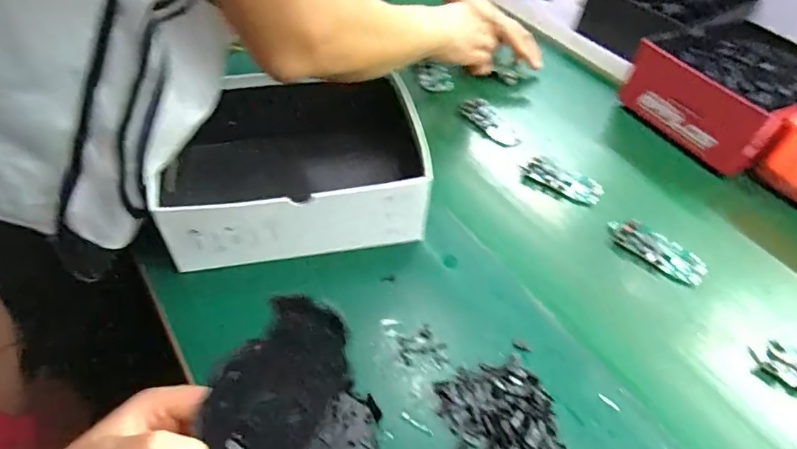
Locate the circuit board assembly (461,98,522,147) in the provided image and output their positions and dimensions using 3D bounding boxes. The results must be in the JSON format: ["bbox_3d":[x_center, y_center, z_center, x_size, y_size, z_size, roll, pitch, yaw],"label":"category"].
[{"bbox_3d":[0.125,-0.137,0.666,0.041,0.016,0.093,-25,55,-24],"label":"circuit board assembly"}]

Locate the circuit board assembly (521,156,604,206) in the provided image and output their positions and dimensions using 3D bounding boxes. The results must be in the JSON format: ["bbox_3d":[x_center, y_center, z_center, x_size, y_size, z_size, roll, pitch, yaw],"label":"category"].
[{"bbox_3d":[0.196,-0.052,0.601,0.093,0.018,0.031,25,51,17],"label":"circuit board assembly"}]

